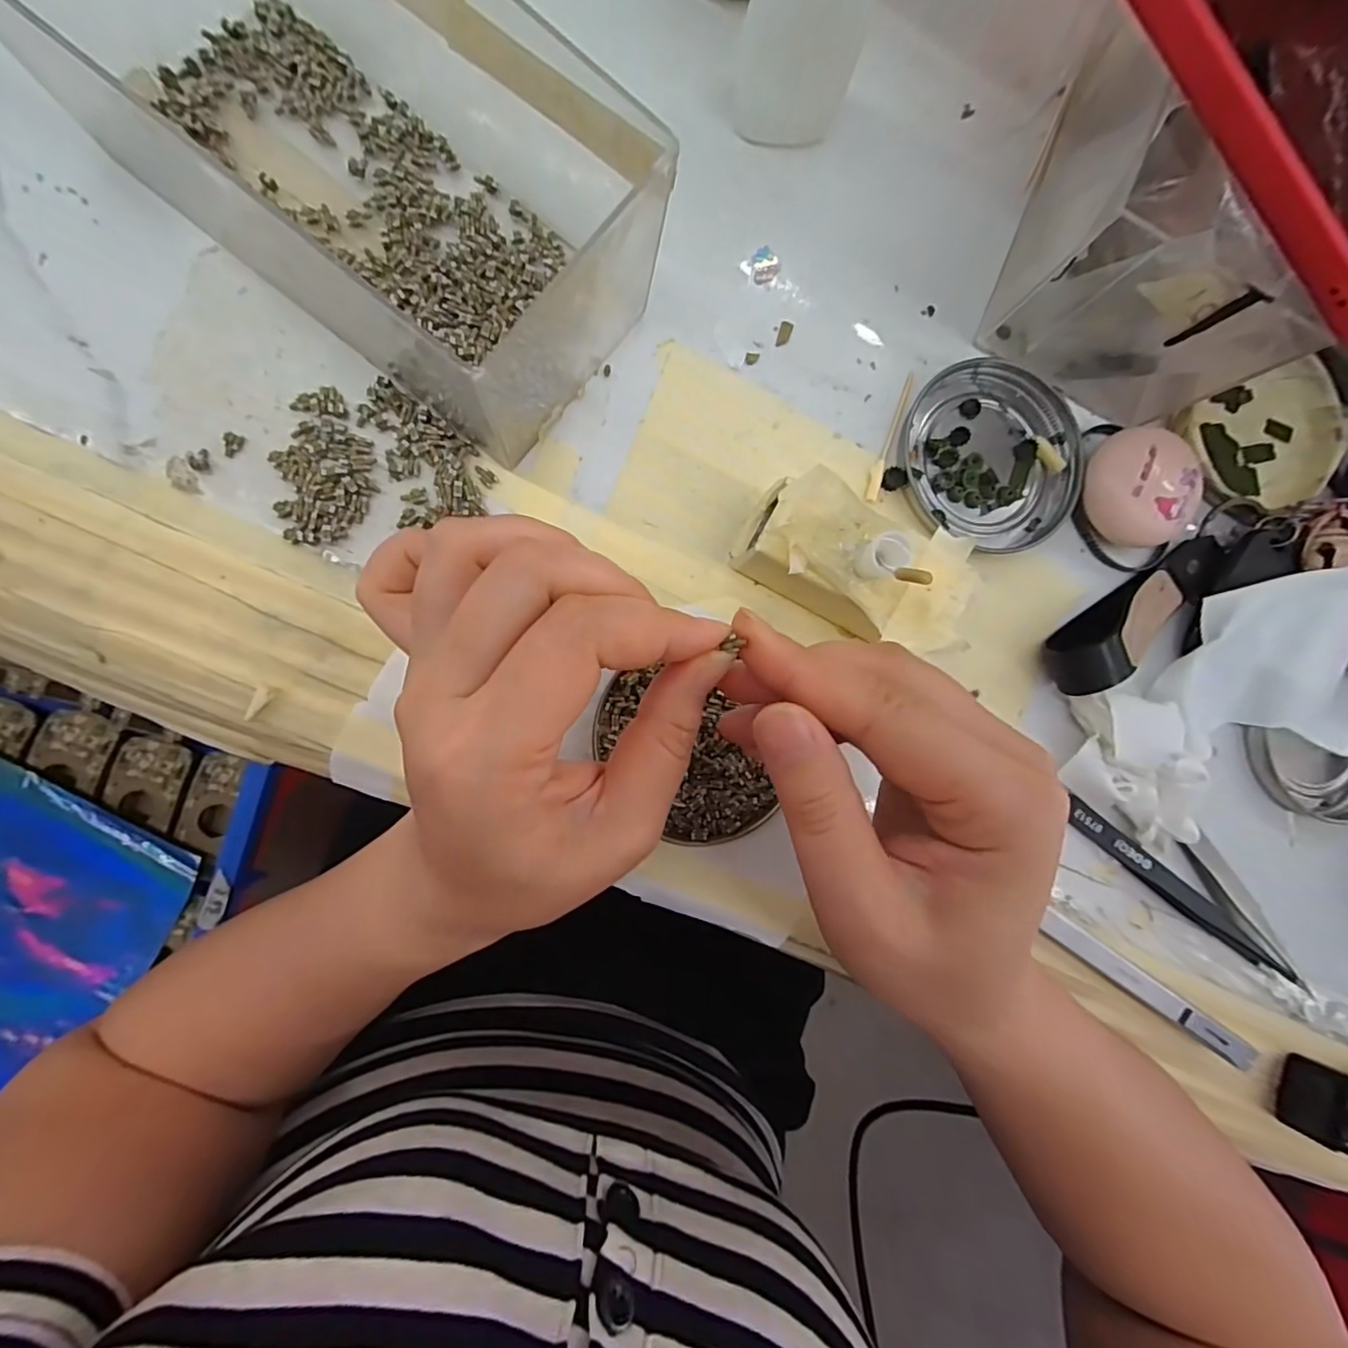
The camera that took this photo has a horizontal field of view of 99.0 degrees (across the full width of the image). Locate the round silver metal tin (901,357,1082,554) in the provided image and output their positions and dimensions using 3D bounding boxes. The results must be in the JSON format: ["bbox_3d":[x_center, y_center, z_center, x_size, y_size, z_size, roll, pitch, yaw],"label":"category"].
[{"bbox_3d":[0.134,-0.093,0.243,0.075,0.008,0.077,0,88,-9],"label":"round silver metal tin"}]

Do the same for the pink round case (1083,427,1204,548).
[{"bbox_3d":[0.194,-0.078,0.242,0.039,0.024,0.046,5,88,-8],"label":"pink round case"}]

